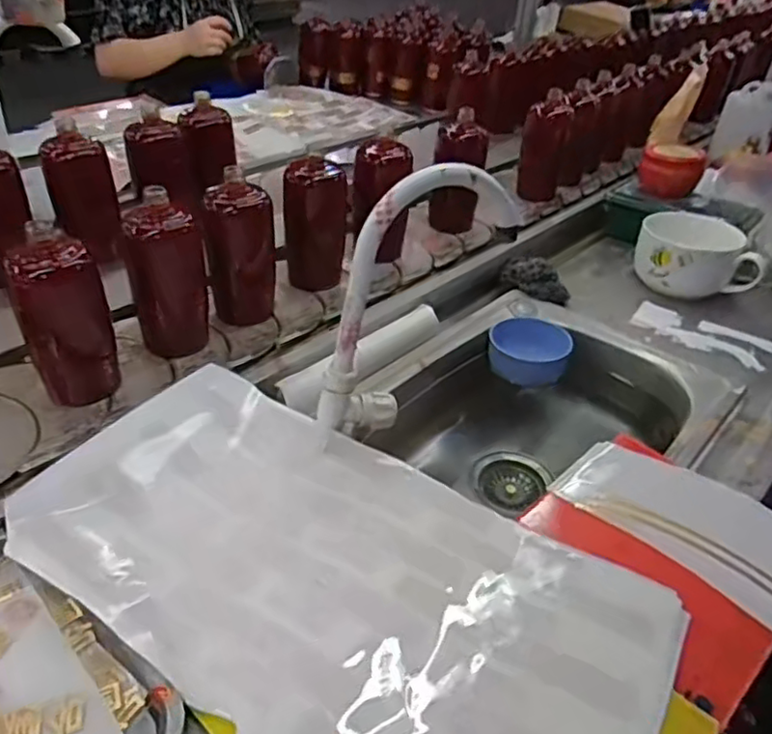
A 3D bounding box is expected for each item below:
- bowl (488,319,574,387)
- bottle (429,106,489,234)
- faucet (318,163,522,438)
[{"bbox_3d":[0.196,-0.023,0.884,0.109,0.051,0.091,13,38,10],"label":"bowl"},{"bbox_3d":[0.118,-0.307,1.036,0.084,0.176,0.072,1,37,-5],"label":"bottle"},{"bbox_3d":[0.030,-0.066,0.641,0.212,0.260,0.063,-28,48,-36],"label":"faucet"}]

